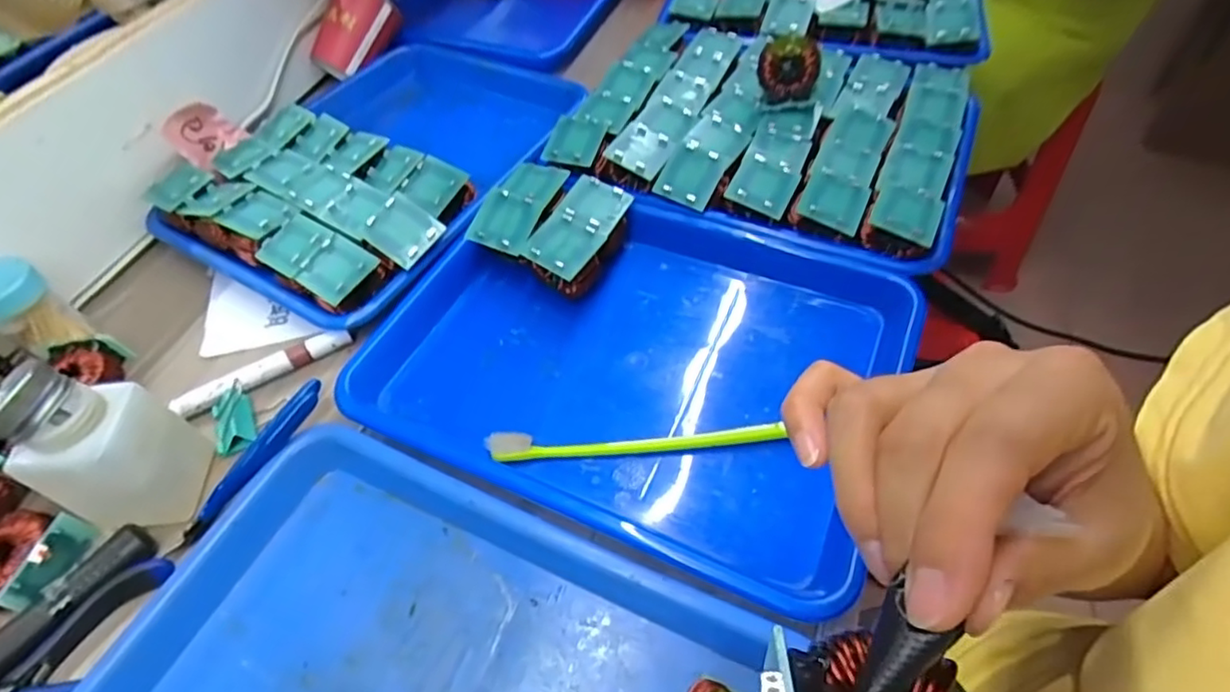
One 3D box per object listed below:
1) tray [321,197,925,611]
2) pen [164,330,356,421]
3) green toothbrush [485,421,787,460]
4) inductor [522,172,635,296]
[{"bbox_3d":[0.012,0.000,0.407,0.320,0.032,0.245,19,56,17],"label":"tray"},{"bbox_3d":[-0.240,0.016,0.422,0.117,0.013,0.014,-29,57,-18],"label":"pen"},{"bbox_3d":[0.012,0.058,0.378,0.176,0.012,0.015,-2,54,-1],"label":"green toothbrush"},{"bbox_3d":[-0.025,-0.076,0.455,0.044,0.047,0.094,22,57,18],"label":"inductor"}]

